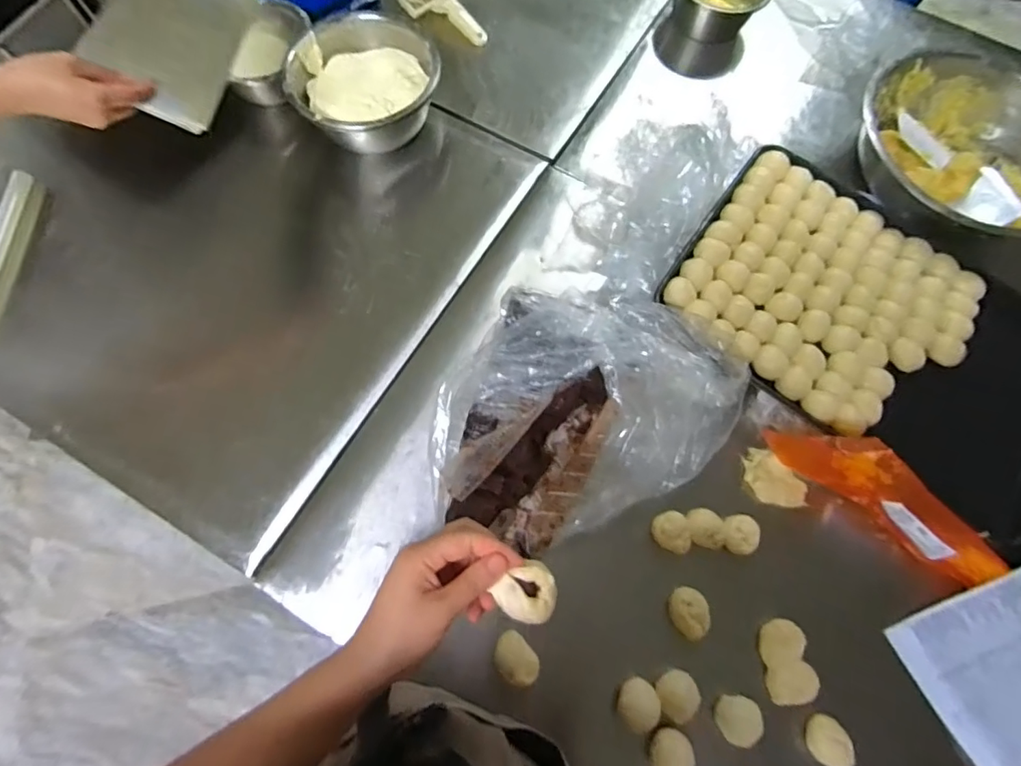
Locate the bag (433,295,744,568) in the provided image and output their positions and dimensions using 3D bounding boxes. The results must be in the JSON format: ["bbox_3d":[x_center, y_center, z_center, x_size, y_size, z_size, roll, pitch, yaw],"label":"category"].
[{"bbox_3d":[0.101,0.055,0.695,0.356,0.104,0.399,27,72,7],"label":"bag"}]

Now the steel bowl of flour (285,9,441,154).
[{"bbox_3d":[-0.248,-0.506,0.886,0.248,0.095,0.239,-3,71,-4],"label":"steel bowl of flour"}]

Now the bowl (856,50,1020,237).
[{"bbox_3d":[0.759,-0.414,0.874,0.329,0.118,0.339,1,71,-2],"label":"bowl"}]

